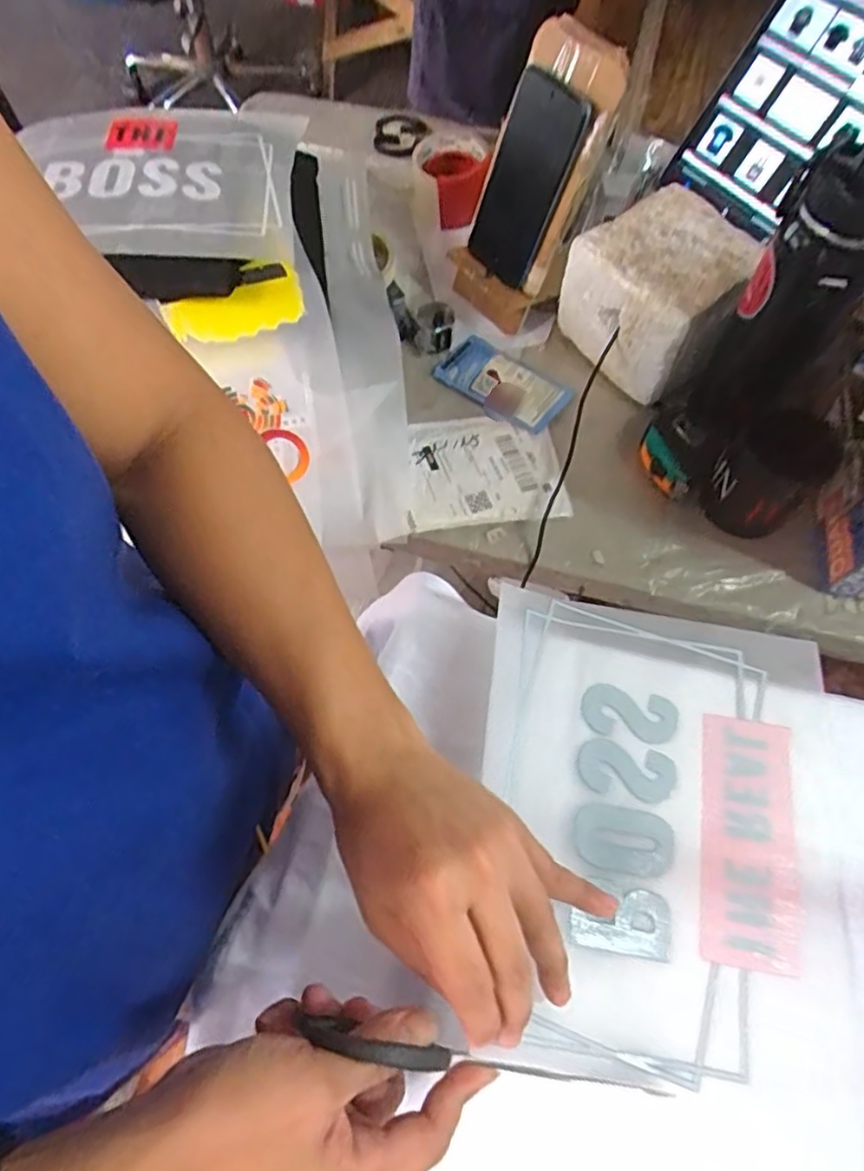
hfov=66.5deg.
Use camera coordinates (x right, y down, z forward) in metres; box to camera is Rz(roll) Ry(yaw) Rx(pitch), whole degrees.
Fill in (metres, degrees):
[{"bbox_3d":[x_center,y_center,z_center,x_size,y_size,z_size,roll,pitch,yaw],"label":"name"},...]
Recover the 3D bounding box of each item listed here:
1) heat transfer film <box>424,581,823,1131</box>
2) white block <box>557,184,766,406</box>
[{"bbox_3d":[0.121,0.128,0.372,0.200,0.032,0.257,13,66,6],"label":"heat transfer film"},{"bbox_3d":[0.219,-0.279,0.637,0.129,0.113,0.153,-38,71,-16],"label":"white block"}]

